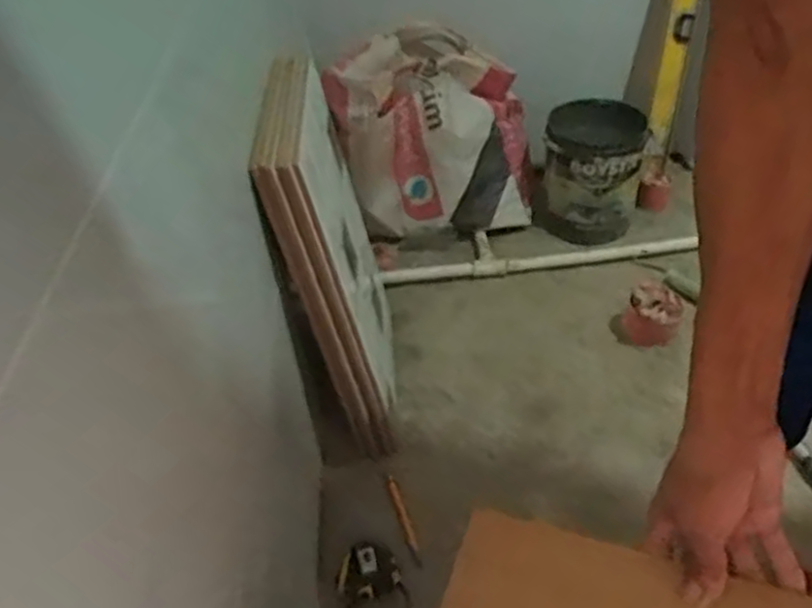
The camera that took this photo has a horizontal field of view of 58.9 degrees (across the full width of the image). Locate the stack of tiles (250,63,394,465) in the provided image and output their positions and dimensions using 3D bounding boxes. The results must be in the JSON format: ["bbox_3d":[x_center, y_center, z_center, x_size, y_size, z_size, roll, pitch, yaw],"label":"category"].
[{"bbox_3d":[-0.091,-0.069,0.944,0.056,0.463,0.329,-11,40,5],"label":"stack of tiles"}]

